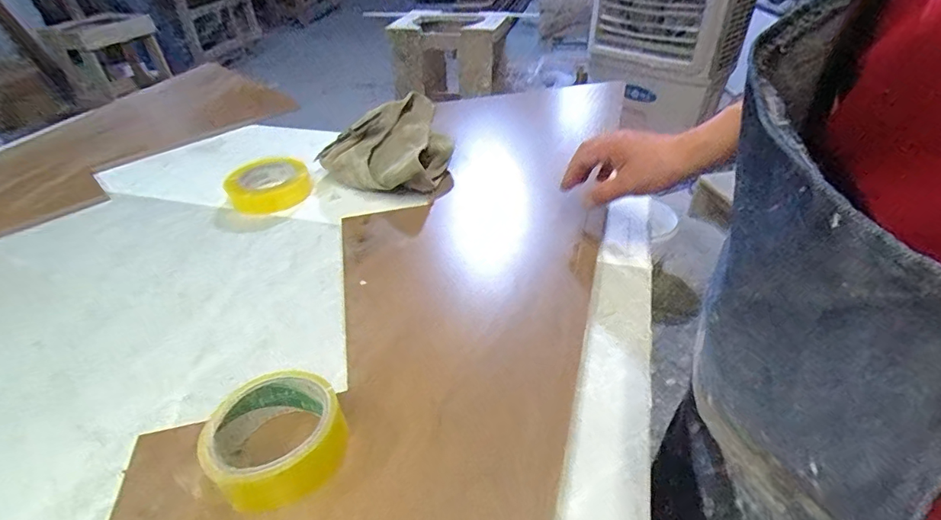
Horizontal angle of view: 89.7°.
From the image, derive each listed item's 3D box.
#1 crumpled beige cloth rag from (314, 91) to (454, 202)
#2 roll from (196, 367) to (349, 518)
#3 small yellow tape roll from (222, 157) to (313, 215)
[{"bbox_3d":[-0.123,-0.169,0.721,0.184,0.104,0.189,-19,41,-19],"label":"crumpled beige cloth rag"},{"bbox_3d":[-0.144,0.137,0.361,0.095,0.050,0.093,-2,38,2],"label":"roll"},{"bbox_3d":[-0.304,-0.115,0.718,0.116,0.048,0.108,-2,38,2],"label":"small yellow tape roll"}]

